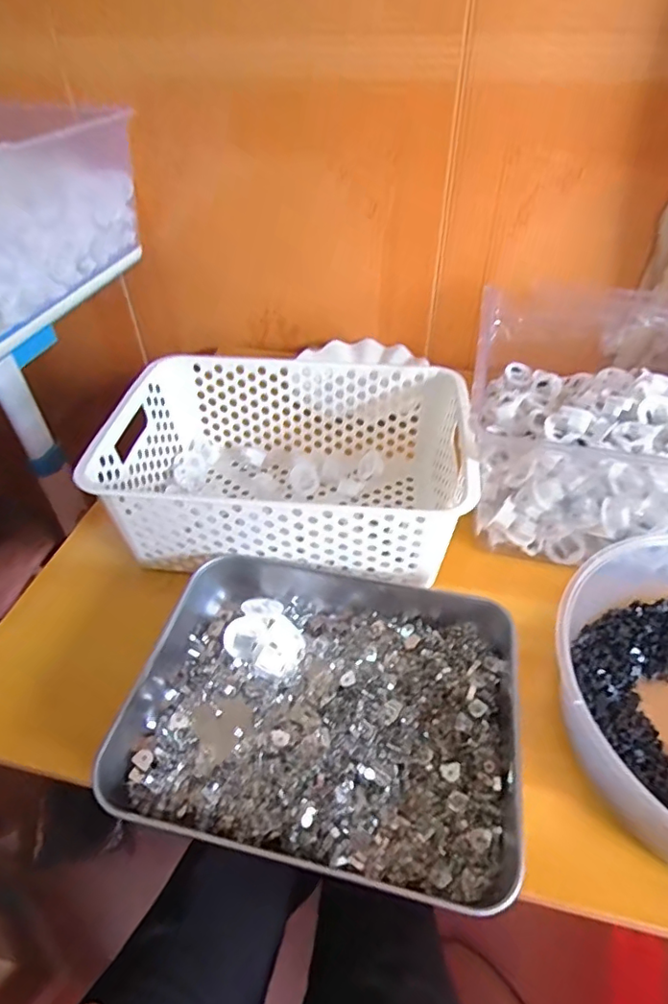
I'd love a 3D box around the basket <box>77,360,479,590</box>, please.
[{"bbox_3d":[-0.039,-0.033,0.498,0.299,0.107,0.203,4,44,5],"label":"basket"}]

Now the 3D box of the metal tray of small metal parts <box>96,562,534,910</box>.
[{"bbox_3d":[-0.004,0.138,0.381,0.255,0.042,0.209,9,45,10],"label":"metal tray of small metal parts"}]

